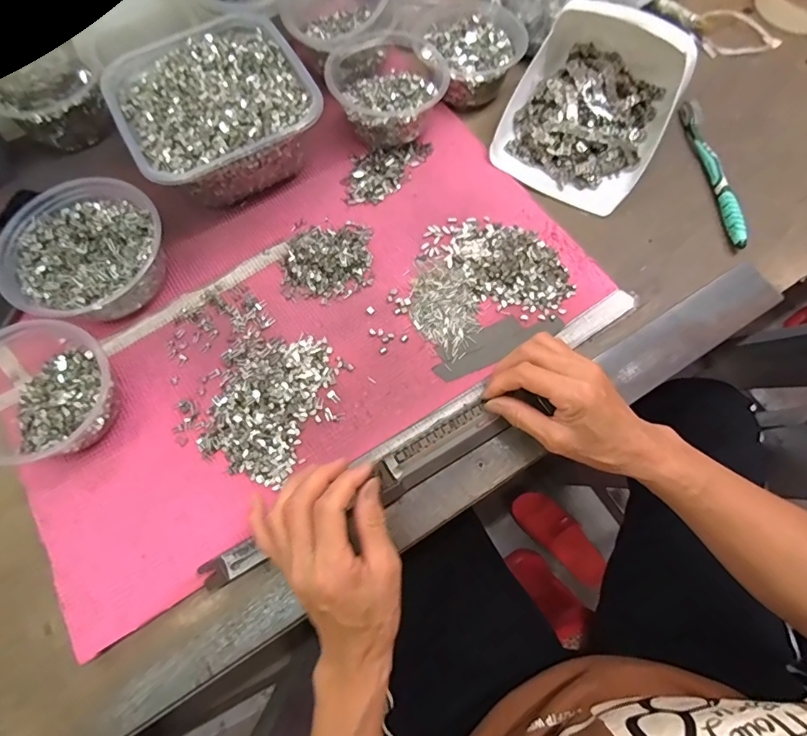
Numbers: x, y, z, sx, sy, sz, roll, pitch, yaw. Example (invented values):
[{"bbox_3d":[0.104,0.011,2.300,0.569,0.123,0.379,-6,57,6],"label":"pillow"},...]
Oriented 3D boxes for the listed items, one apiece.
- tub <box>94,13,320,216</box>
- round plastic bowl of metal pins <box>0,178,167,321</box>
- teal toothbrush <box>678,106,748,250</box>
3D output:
[{"bbox_3d":[-0.181,-0.250,0.458,0.170,0.080,0.174,-28,73,-9],"label":"tub"},{"bbox_3d":[-0.281,-0.099,0.419,0.132,0.057,0.128,0,71,0],"label":"round plastic bowl of metal pins"},{"bbox_3d":[0.317,-0.202,0.469,0.018,0.009,0.180,-2,71,-1],"label":"teal toothbrush"}]

